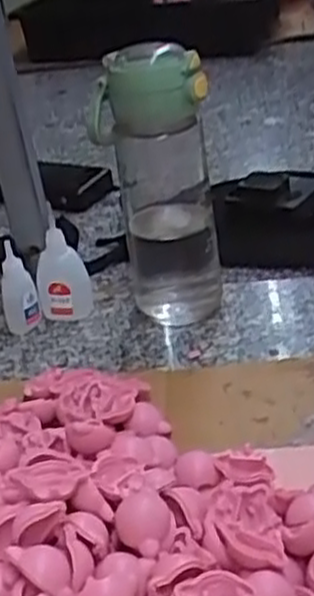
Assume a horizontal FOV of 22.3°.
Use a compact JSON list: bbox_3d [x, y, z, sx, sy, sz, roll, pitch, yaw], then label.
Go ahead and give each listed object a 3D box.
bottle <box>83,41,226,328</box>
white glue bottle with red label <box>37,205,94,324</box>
[{"bbox_3d":[0.003,-0.089,0.624,0.083,0.224,0.089,0,32,9],"label":"bottle"},{"bbox_3d":[-0.081,-0.031,0.664,0.046,0.099,0.029,-19,33,-21],"label":"white glue bottle with red label"}]

